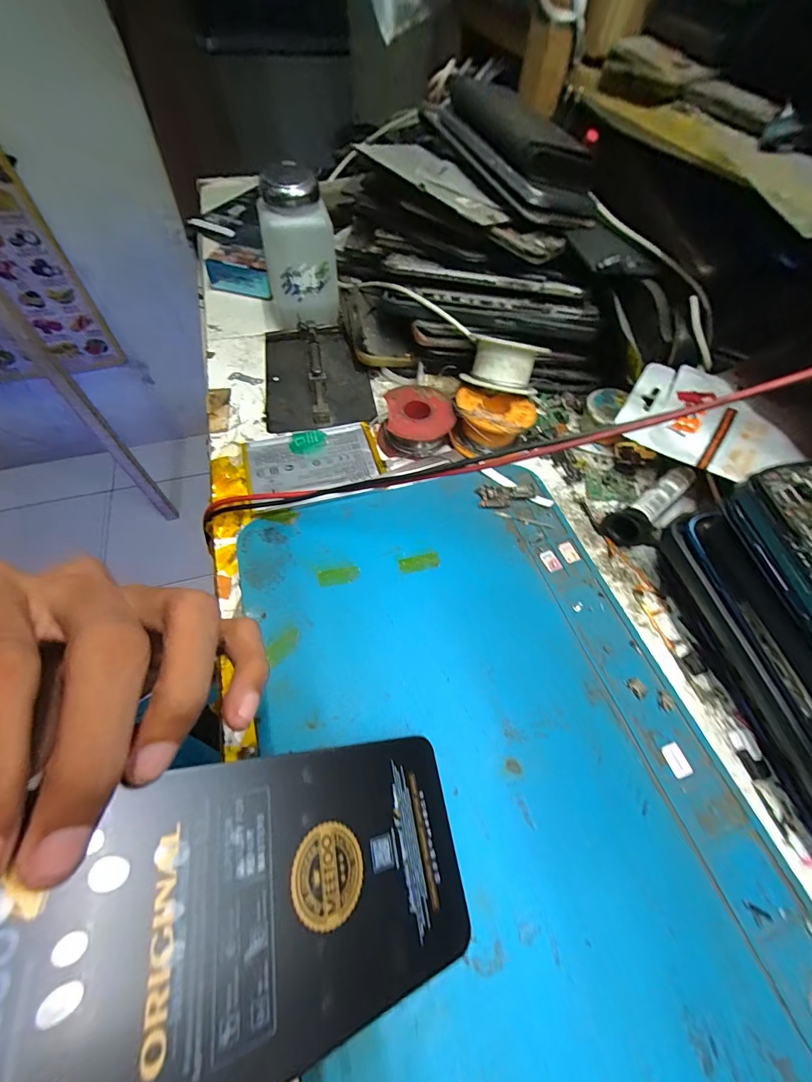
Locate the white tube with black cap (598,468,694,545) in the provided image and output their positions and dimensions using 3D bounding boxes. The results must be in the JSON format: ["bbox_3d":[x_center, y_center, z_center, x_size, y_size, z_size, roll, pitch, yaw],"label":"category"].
[{"bbox_3d":[0.155,-0.022,0.254,0.071,0.023,0.024,-34,66,-23],"label":"white tube with black cap"}]

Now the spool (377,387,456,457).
[{"bbox_3d":[0.006,-0.083,0.276,0.048,0.025,0.049,2,58,-3],"label":"spool"}]

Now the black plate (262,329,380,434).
[{"bbox_3d":[-0.070,-0.132,0.310,0.077,0.012,0.117,-8,59,-9],"label":"black plate"}]

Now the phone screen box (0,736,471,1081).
[{"bbox_3d":[-0.037,0.100,0.113,0.146,0.004,0.069,16,47,-42],"label":"phone screen box"}]

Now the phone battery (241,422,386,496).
[{"bbox_3d":[-0.061,-0.055,0.266,0.087,0.007,0.052,-11,59,-11],"label":"phone battery"}]

